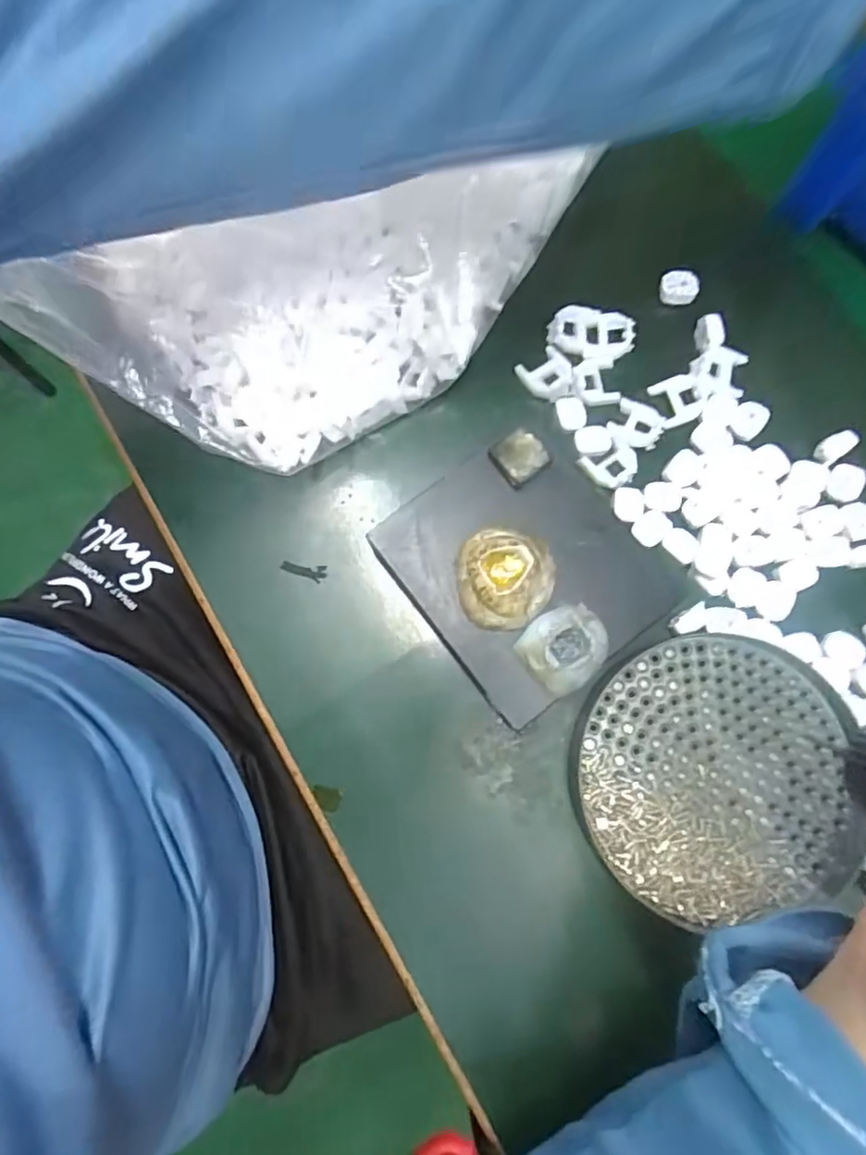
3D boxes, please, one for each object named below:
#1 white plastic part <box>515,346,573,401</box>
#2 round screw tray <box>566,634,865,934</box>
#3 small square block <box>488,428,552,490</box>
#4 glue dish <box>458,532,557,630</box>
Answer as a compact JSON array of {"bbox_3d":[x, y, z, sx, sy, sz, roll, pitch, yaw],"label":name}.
[{"bbox_3d":[0.055,-0.097,0.295,0.024,0.009,0.024,-2,79,13],"label":"white plastic part"},{"bbox_3d":[0.115,0.079,0.250,0.112,0.009,0.106,0,80,0],"label":"round screw tray"},{"bbox_3d":[0.037,-0.051,0.262,0.021,0.007,0.020,-39,82,-6],"label":"small square block"},{"bbox_3d":[0.031,0.001,0.252,0.039,0.012,0.040,0,80,0],"label":"glue dish"}]

